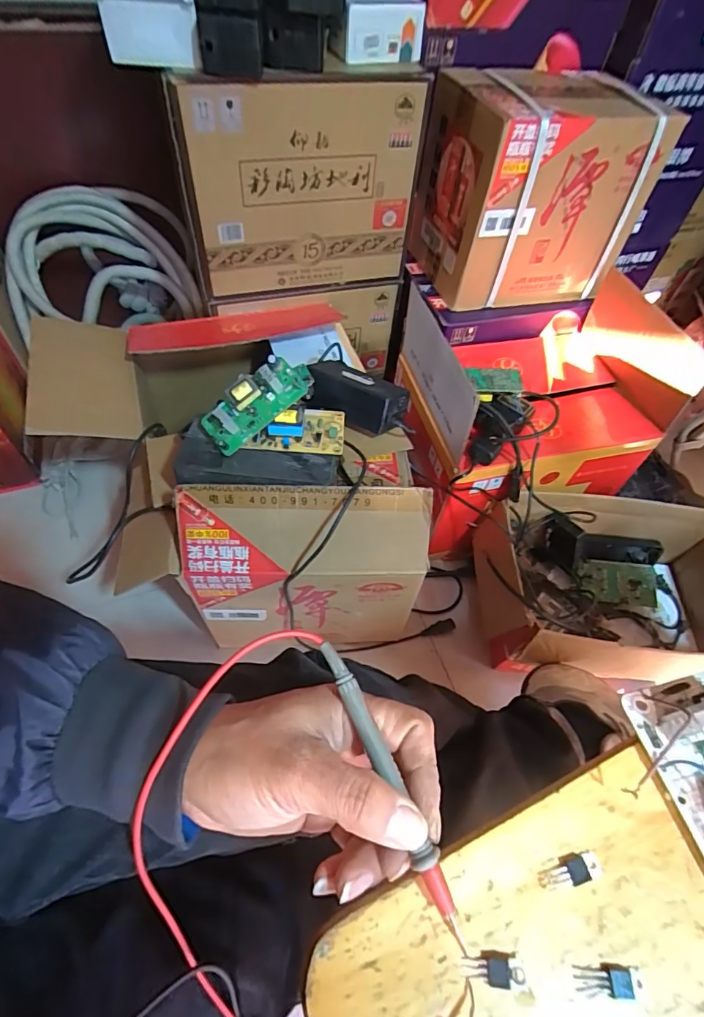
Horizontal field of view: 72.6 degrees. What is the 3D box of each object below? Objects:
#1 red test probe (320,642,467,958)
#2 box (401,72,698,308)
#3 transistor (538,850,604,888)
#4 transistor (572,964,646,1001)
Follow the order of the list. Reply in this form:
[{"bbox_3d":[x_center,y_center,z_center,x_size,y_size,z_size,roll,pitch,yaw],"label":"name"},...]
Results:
[{"bbox_3d":[0.018,0.133,0.233,0.012,0.013,0.144,-20,67,-17],"label":"red test probe"},{"bbox_3d":[0.305,-0.551,0.843,0.334,0.282,0.213,-9,57,-10],"label":"box"},{"bbox_3d":[0.104,0.173,0.228,0.030,0.004,0.011,-9,57,-11],"label":"transistor"},{"bbox_3d":[0.111,0.204,0.206,0.029,0.004,0.010,5,55,-1],"label":"transistor"}]

